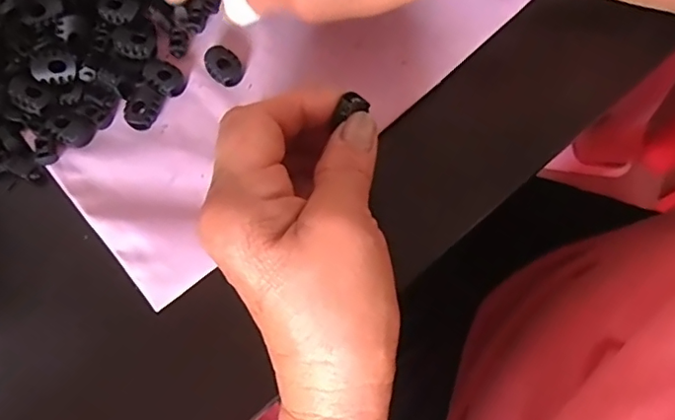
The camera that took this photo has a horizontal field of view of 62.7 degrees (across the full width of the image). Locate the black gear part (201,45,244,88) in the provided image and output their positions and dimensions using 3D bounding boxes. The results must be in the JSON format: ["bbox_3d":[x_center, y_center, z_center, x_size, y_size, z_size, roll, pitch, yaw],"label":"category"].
[{"bbox_3d":[-0.061,-0.077,0.295,0.017,0.008,0.023,-35,74,-10],"label":"black gear part"}]

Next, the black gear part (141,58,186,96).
[{"bbox_3d":[-0.092,-0.070,0.293,0.023,0.006,0.016,41,77,13],"label":"black gear part"}]

